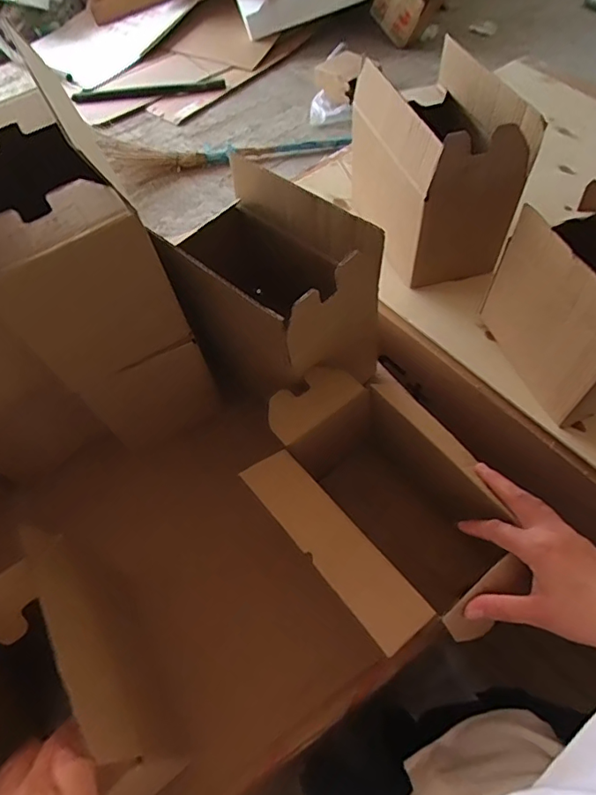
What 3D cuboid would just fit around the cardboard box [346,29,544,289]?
[{"bbox_3d":[0.187,-0.320,0.709,0.144,0.209,0.233,-20,59,-9],"label":"cardboard box"}]

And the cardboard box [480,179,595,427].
[{"bbox_3d":[0.327,-0.107,0.582,0.121,0.174,0.199,-20,58,-9],"label":"cardboard box"}]

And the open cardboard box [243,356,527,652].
[{"bbox_3d":[0.076,0.104,0.485,0.178,0.125,0.251,-35,62,-18],"label":"open cardboard box"}]

